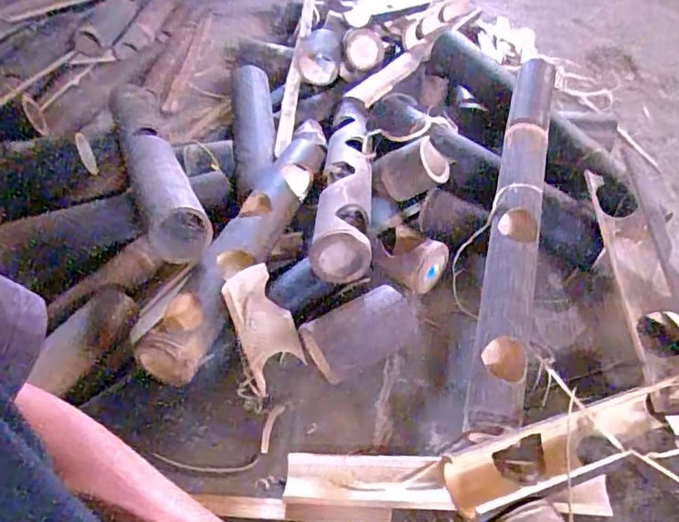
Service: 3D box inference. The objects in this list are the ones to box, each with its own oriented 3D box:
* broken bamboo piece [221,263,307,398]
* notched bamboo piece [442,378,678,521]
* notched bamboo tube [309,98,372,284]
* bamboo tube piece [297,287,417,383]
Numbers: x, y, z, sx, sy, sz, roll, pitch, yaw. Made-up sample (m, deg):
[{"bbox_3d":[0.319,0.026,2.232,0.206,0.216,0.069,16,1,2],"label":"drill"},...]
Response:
[{"bbox_3d":[-0.095,0.081,0.687,0.075,0.149,0.020,-21,8,-27],"label":"broken bamboo piece"},{"bbox_3d":[0.257,0.203,0.590,0.294,0.058,0.069,-14,47,-10],"label":"notched bamboo piece"},{"bbox_3d":[0.012,-0.131,0.839,0.080,0.068,0.393,1,47,5],"label":"notched bamboo tube"},{"bbox_3d":[0.028,0.101,0.722,0.145,0.077,0.073,-18,48,-14],"label":"bamboo tube piece"}]

